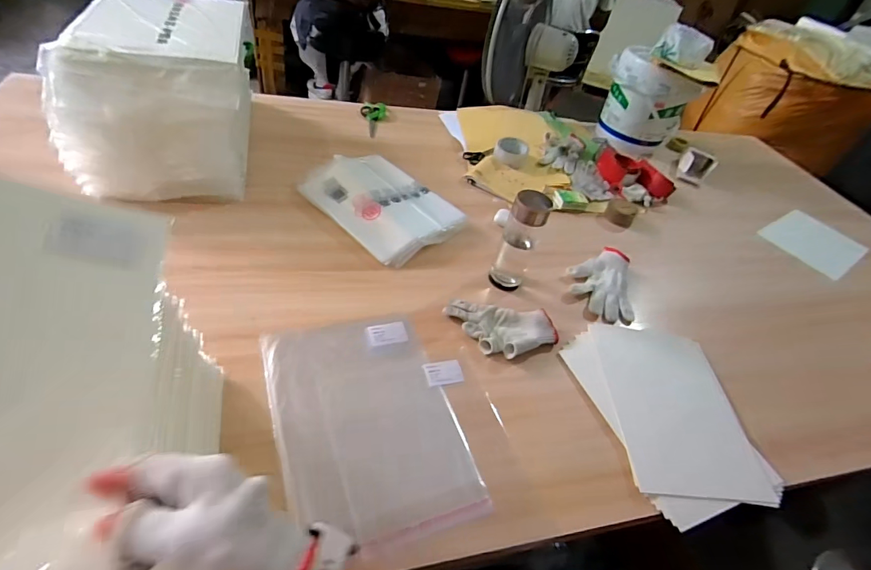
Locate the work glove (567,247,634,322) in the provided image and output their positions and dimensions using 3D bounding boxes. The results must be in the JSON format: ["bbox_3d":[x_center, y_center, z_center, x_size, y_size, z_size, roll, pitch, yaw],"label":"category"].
[{"bbox_3d":[0.321,-0.007,0.842,0.118,0.027,0.169,11,44,-4],"label":"work glove"}]

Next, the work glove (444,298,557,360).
[{"bbox_3d":[0.108,0.076,0.721,0.189,0.039,0.100,15,45,1],"label":"work glove"}]

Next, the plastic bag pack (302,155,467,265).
[{"bbox_3d":[-0.114,-0.177,0.901,0.303,0.031,0.216,40,50,24],"label":"plastic bag pack"}]

